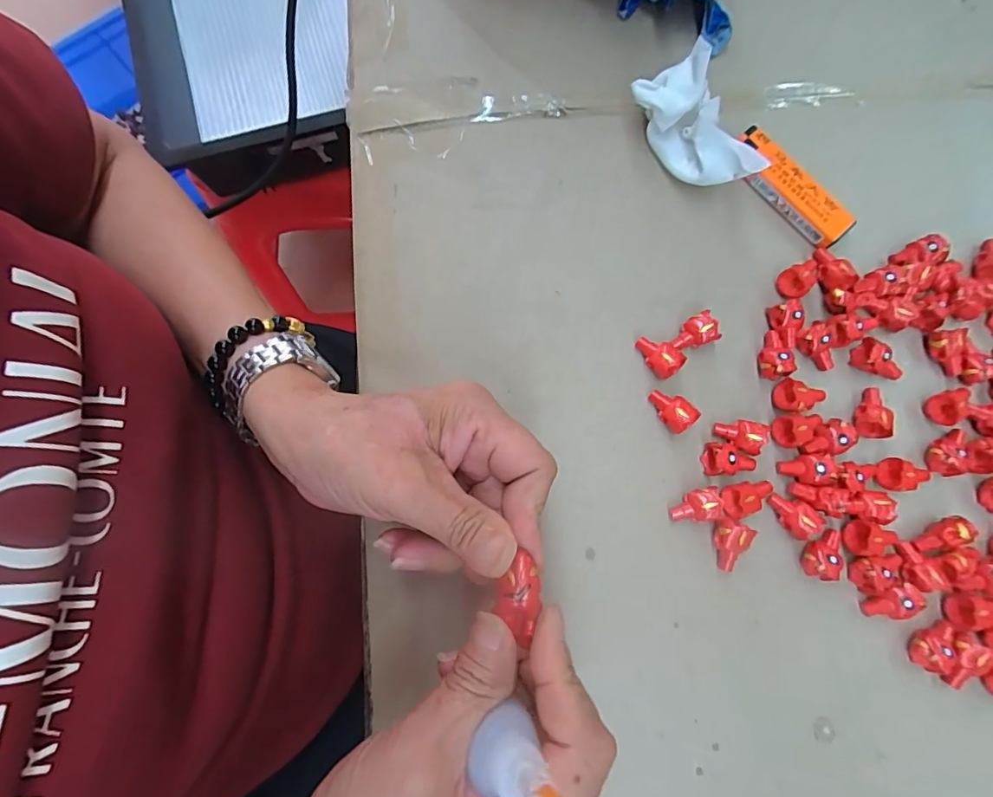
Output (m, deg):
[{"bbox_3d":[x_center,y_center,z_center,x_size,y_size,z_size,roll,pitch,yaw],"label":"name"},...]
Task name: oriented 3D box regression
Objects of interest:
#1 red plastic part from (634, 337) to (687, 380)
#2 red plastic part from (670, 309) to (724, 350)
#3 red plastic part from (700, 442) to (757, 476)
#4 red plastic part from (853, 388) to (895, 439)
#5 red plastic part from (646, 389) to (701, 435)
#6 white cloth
[{"bbox_3d":[0.087,-0.023,0.261,0.026,0.012,0.015,42,81,7],"label":"red plastic part"},{"bbox_3d":[0.104,-0.035,0.263,0.024,0.016,0.016,-22,79,-5],"label":"red plastic part"},{"bbox_3d":[0.121,0.032,0.252,0.026,0.013,0.017,5,79,1],"label":"red plastic part"},{"bbox_3d":[0.198,0.007,0.258,0.017,0.012,0.026,11,79,2],"label":"red plastic part"},{"bbox_3d":[0.092,0.006,0.257,0.026,0.013,0.015,44,81,8],"label":"red plastic part"},{"bbox_3d":[0.108,-0.147,0.265,0.029,0.044,0.076,-31,80,-6],"label":"white cloth"}]

